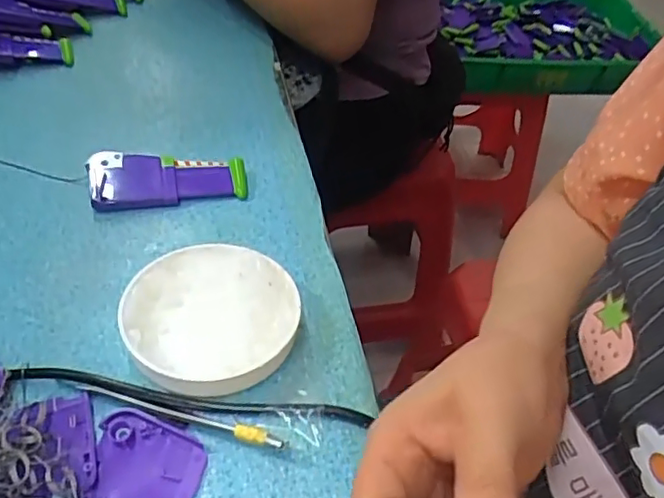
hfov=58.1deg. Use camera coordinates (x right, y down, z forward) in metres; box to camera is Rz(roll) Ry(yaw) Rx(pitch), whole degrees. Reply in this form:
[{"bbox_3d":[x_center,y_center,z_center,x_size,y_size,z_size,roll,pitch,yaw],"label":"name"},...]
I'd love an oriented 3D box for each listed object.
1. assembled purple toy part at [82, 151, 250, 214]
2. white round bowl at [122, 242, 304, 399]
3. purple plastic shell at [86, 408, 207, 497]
[{"bbox_3d":[-0.131,-0.056,0.479,0.122,0.026,0.049,-5,45,-11],"label":"assembled purple toy part"},{"bbox_3d":[-0.075,0.043,0.375,0.104,0.026,0.101,3,44,-3],"label":"white round bowl"},{"bbox_3d":[-0.098,0.114,0.315,0.058,0.007,0.052,10,45,4],"label":"purple plastic shell"}]

